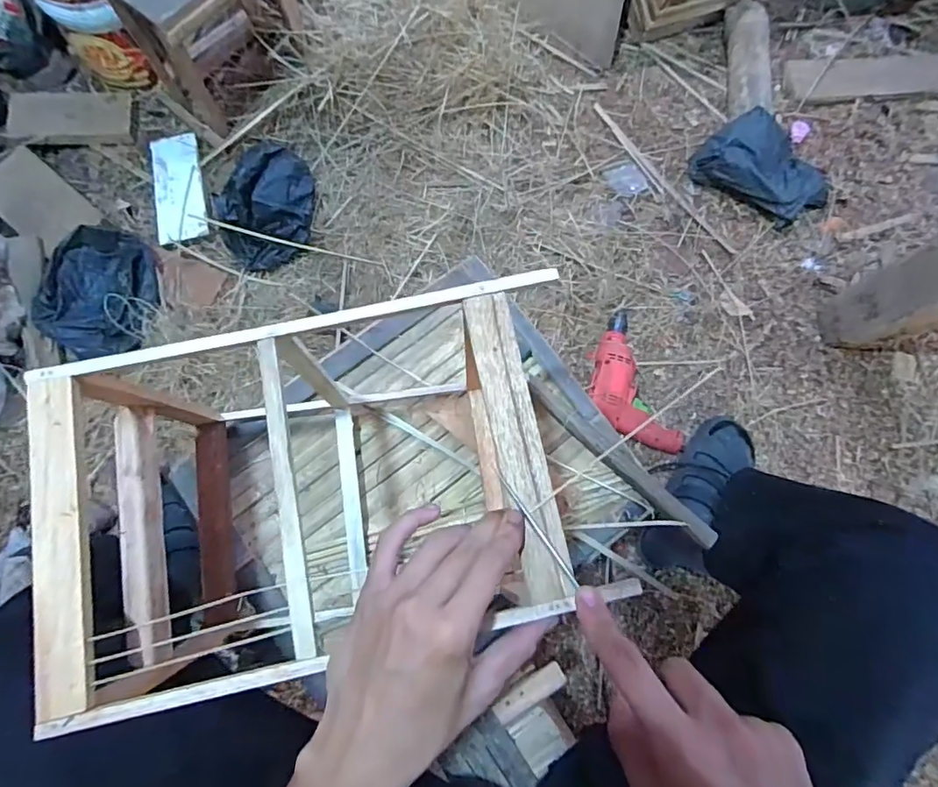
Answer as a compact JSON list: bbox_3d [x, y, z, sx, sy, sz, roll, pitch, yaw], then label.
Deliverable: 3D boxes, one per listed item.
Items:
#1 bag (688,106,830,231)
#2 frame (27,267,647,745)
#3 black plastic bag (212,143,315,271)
[{"bbox_3d":[0.553,-0.415,0.999,0.151,0.093,0.223,-36,80,-8],"label":"bag"},{"bbox_3d":[-0.097,0.076,0.425,0.340,0.225,0.218,-10,78,-3],"label":"frame"},{"bbox_3d":[-0.378,-0.349,0.984,0.196,0.080,0.189,-25,79,-6],"label":"black plastic bag"}]

